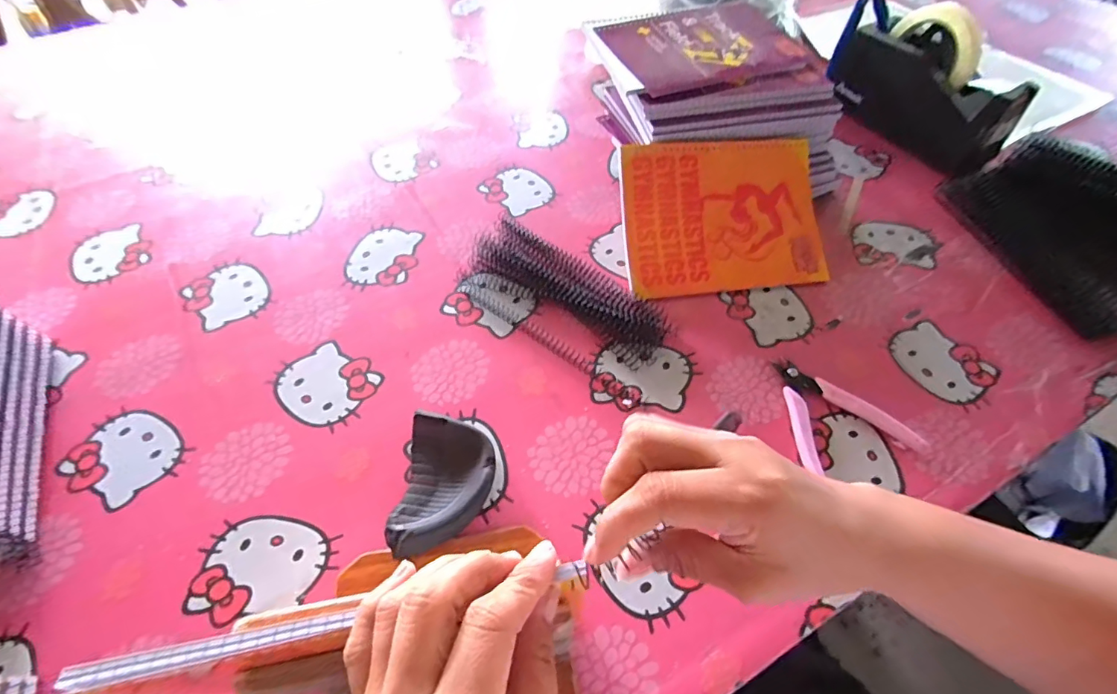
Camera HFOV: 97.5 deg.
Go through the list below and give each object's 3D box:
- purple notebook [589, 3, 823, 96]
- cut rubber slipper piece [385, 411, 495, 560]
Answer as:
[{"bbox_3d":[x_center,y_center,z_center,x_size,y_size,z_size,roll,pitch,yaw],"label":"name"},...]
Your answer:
[{"bbox_3d":[0.153,-0.334,0.536,0.220,0.012,0.166,-15,57,-9],"label":"purple notebook"},{"bbox_3d":[-0.083,0.102,0.358,0.063,0.028,0.098,5,54,4],"label":"cut rubber slipper piece"}]

